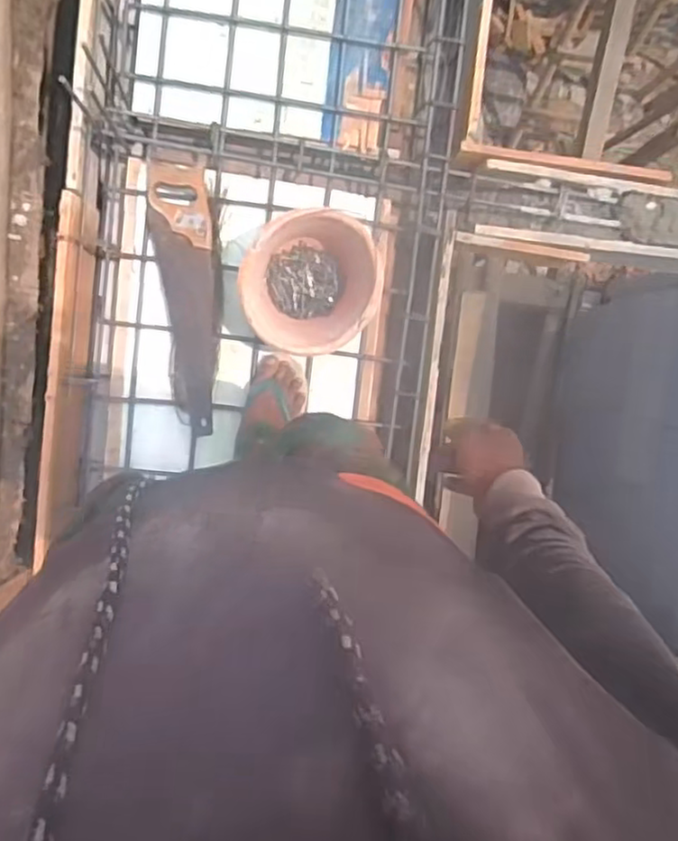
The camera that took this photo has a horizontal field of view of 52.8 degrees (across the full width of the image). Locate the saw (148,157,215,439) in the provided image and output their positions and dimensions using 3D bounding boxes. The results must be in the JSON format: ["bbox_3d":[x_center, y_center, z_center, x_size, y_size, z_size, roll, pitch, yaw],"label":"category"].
[{"bbox_3d":[-0.299,-0.239,1.361,0.122,0.034,0.519,-5,96,8],"label":"saw"}]

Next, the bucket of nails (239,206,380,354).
[{"bbox_3d":[-0.058,-0.248,1.302,0.231,0.209,0.248,-1,95,-6],"label":"bucket of nails"}]

